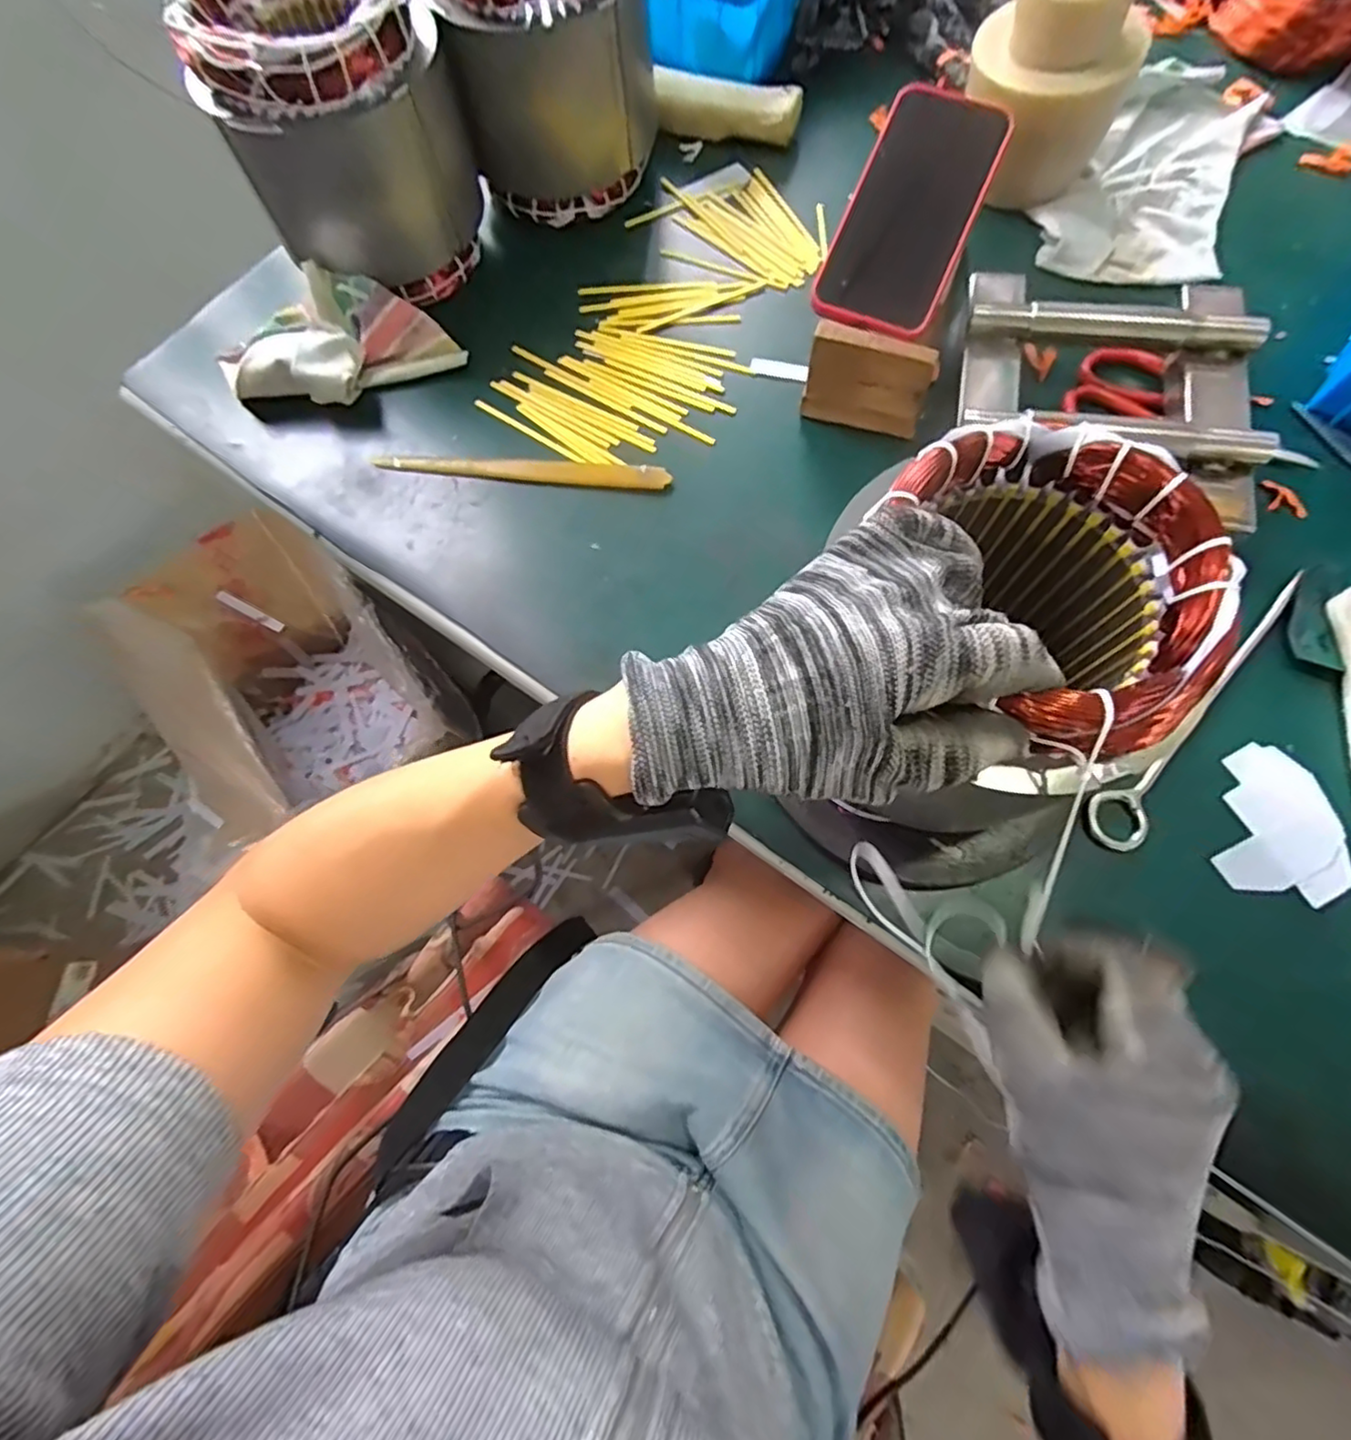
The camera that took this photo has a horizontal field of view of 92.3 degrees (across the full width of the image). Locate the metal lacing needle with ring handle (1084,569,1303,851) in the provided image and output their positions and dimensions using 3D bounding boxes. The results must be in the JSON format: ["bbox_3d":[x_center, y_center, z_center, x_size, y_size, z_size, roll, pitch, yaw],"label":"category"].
[{"bbox_3d":[0.318,-0.007,0.386,0.031,0.013,0.216,43,78,15],"label":"metal lacing needle with ring handle"}]

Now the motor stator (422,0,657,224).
[{"bbox_3d":[-0.101,-0.500,0.489,0.144,0.168,0.133,-23,72,-5],"label":"motor stator"}]

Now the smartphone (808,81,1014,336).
[{"bbox_3d":[0.155,-0.337,0.431,0.080,0.009,0.163,23,93,9],"label":"smartphone"}]

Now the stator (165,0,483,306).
[{"bbox_3d":[-0.227,-0.417,0.465,0.141,0.165,0.139,-16,72,-2],"label":"stator"}]

